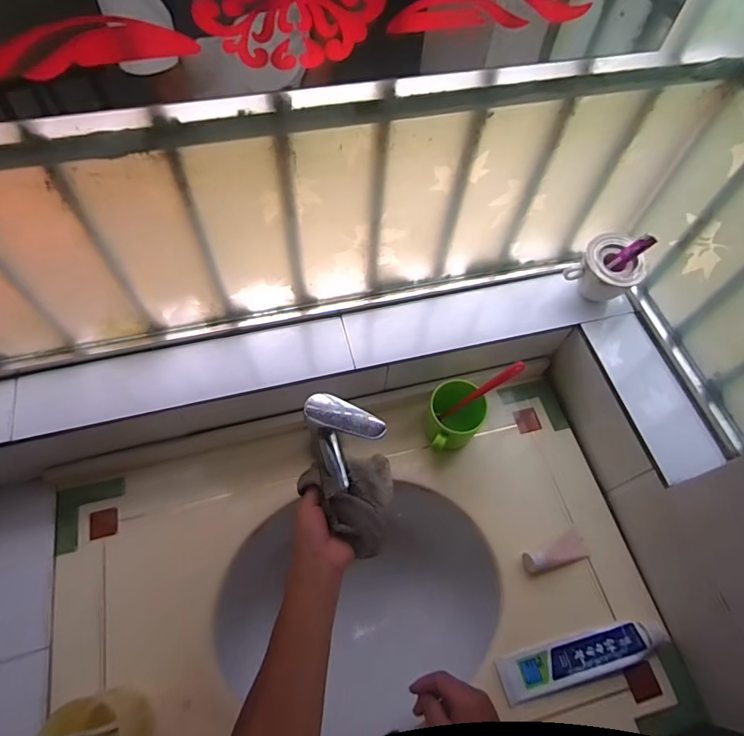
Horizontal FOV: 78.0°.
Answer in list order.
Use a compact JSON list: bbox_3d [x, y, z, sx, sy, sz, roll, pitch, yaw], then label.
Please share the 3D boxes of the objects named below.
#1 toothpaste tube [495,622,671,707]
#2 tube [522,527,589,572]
[{"bbox_3d":[0.270,0.370,0.588,0.212,0.041,0.048,-13,62,-11],"label":"toothpaste tube"},{"bbox_3d":[0.259,0.258,0.647,0.104,0.025,0.039,-12,62,-11],"label":"tube"}]

